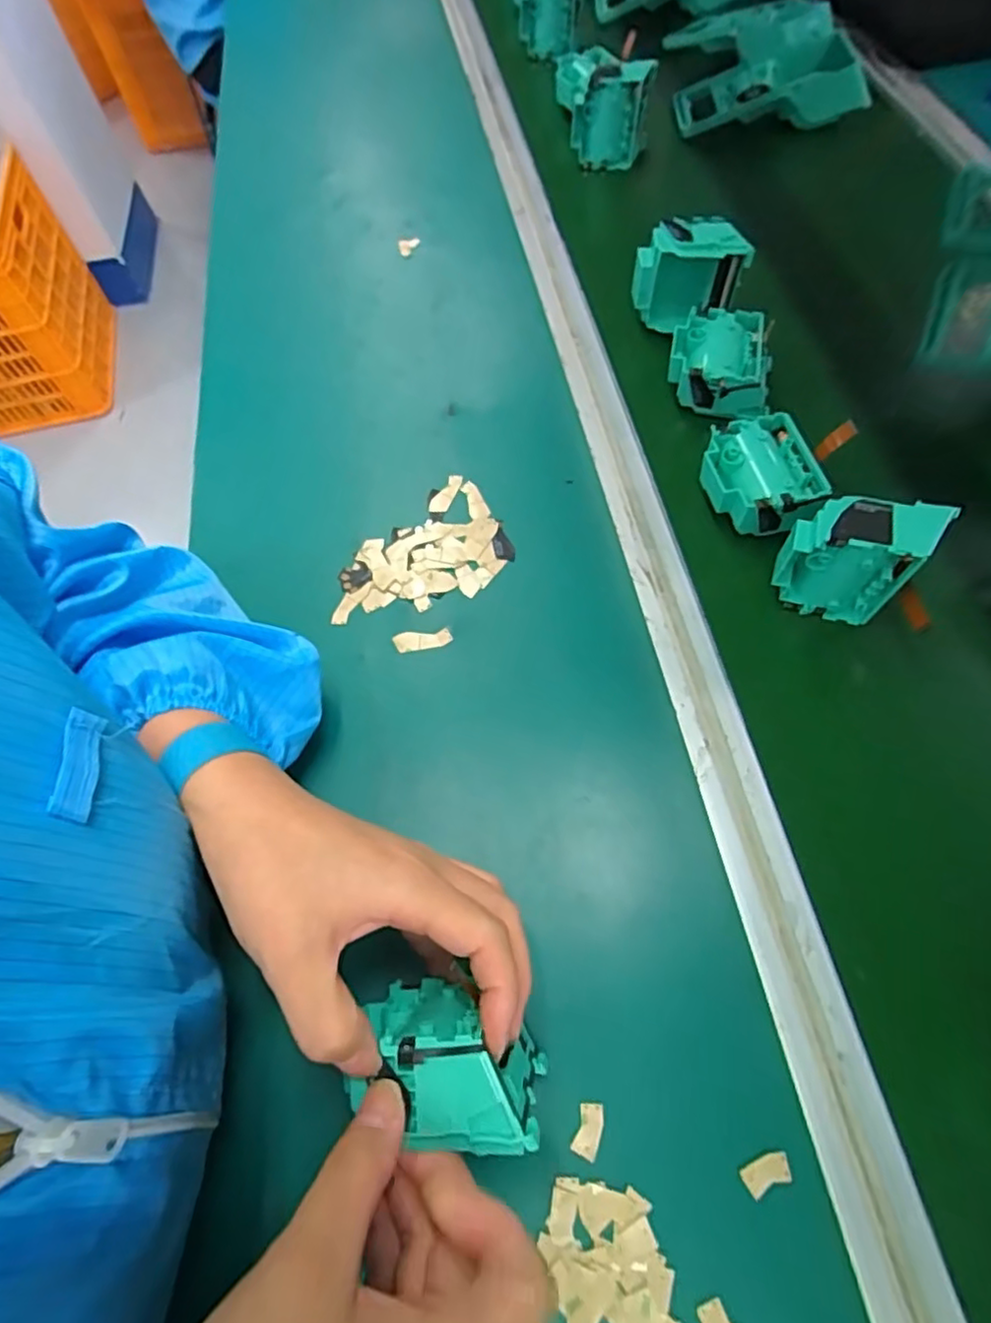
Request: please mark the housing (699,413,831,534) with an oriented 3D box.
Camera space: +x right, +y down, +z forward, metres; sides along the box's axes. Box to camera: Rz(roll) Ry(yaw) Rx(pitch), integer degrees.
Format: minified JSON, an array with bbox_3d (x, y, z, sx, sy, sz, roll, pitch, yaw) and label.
[{"bbox_3d":[0.177,-0.122,0.426,0.069,0.039,0.084,-10,63,-2],"label":"housing"}]

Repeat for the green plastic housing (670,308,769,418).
[{"bbox_3d":[0.170,-0.224,0.474,0.074,0.033,0.080,11,63,8],"label":"green plastic housing"}]

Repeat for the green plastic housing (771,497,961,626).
[{"bbox_3d":[0.208,-0.060,0.374,0.075,0.079,0.034,12,63,8],"label":"green plastic housing"}]

